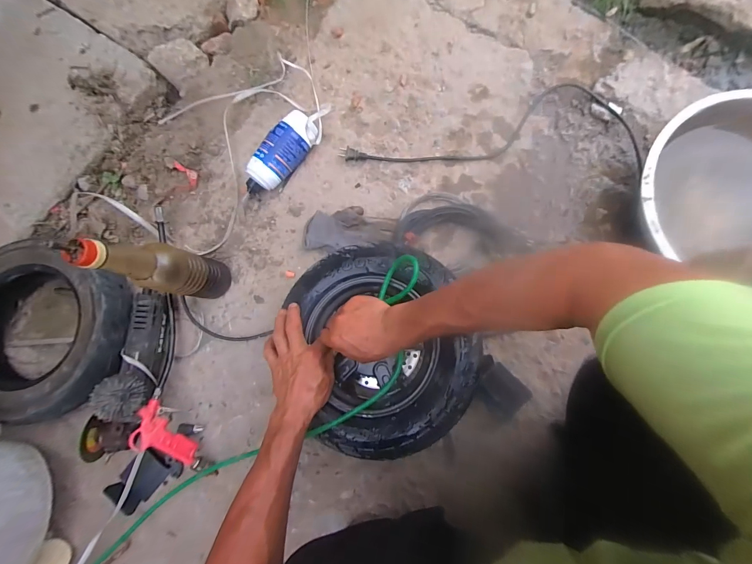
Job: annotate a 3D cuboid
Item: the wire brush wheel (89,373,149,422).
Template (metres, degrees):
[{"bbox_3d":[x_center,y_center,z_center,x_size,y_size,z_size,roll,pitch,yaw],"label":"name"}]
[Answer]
[{"bbox_3d":[-0.431,0.194,0.554,0.073,0.045,0.075,12,67,-30],"label":"wire brush wheel"}]

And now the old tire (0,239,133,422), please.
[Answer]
[{"bbox_3d":[-0.609,0.093,0.609,0.331,0.082,0.322,0,83,1],"label":"old tire"}]

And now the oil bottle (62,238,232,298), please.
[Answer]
[{"bbox_3d":[-0.320,-0.018,0.513,0.065,0.288,0.062,-9,83,0],"label":"oil bottle"}]

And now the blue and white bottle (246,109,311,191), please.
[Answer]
[{"bbox_3d":[-0.183,-0.256,0.652,0.068,0.061,0.157,39,86,5],"label":"blue and white bottle"}]

